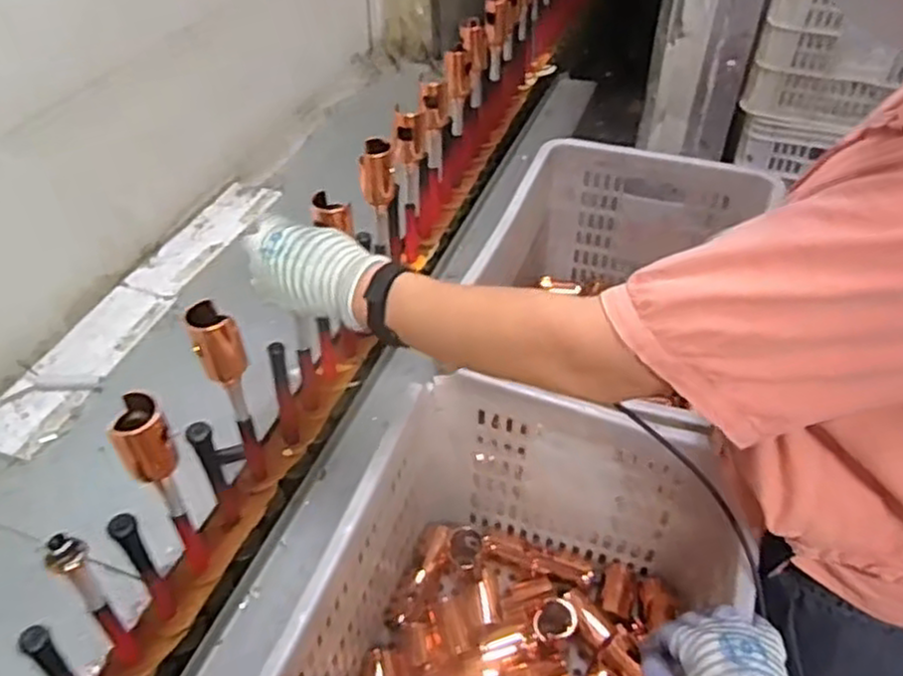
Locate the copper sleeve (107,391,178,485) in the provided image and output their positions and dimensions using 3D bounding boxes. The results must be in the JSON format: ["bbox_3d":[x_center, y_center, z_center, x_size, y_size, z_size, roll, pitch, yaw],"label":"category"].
[{"bbox_3d":[-0.242,0.079,0.585,0.038,0.062,0.042,-23,49,-21],"label":"copper sleeve"}]

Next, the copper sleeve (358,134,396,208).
[{"bbox_3d":[-0.088,-0.196,0.887,0.040,0.082,0.031,-5,45,-4],"label":"copper sleeve"}]

